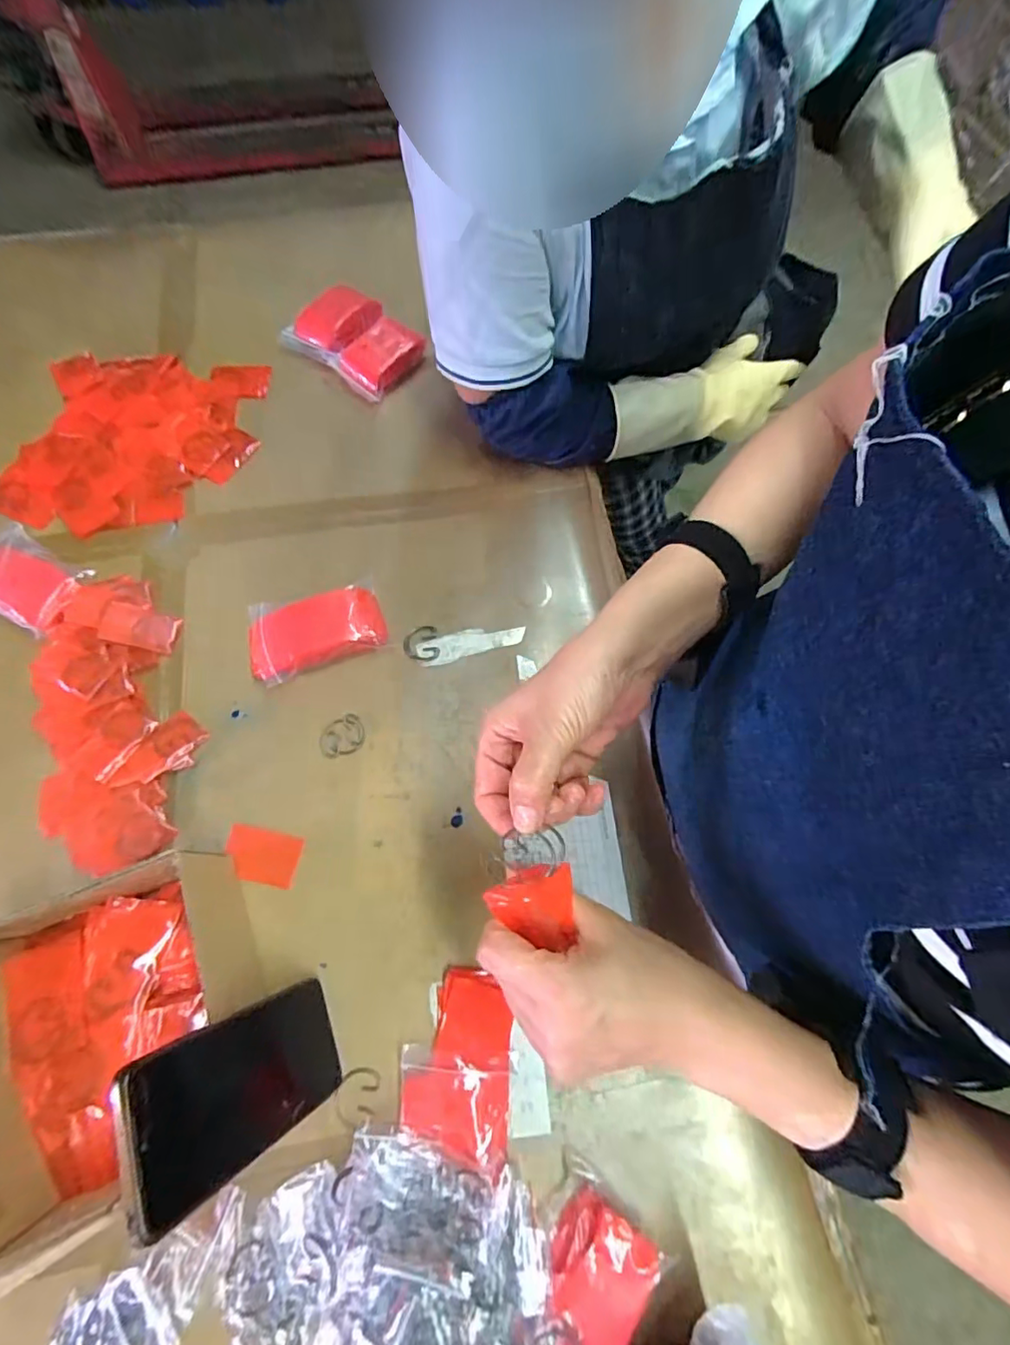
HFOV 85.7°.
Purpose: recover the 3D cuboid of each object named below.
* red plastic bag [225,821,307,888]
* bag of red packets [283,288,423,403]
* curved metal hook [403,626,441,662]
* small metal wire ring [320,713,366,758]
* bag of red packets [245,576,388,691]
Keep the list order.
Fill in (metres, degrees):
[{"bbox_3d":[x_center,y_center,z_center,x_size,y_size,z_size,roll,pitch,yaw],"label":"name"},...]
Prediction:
[{"bbox_3d":[-0.207,0.156,0.463,0.062,0.004,0.042,11,68,2],"label":"red plastic bag"},{"bbox_3d":[-0.185,-0.415,0.676,0.164,0.031,0.121,34,71,11],"label":"bag of red packets"},{"bbox_3d":[-0.083,-0.028,0.537,0.034,0.004,0.037,-5,74,-15],"label":"curved metal hook"},{"bbox_3d":[-0.150,0.060,0.501,0.043,0.004,0.034,-28,71,-13],"label":"small metal wire ring"},{"bbox_3d":[-0.185,-0.044,0.528,0.129,0.030,0.081,-20,70,-10],"label":"bag of red packets"}]

